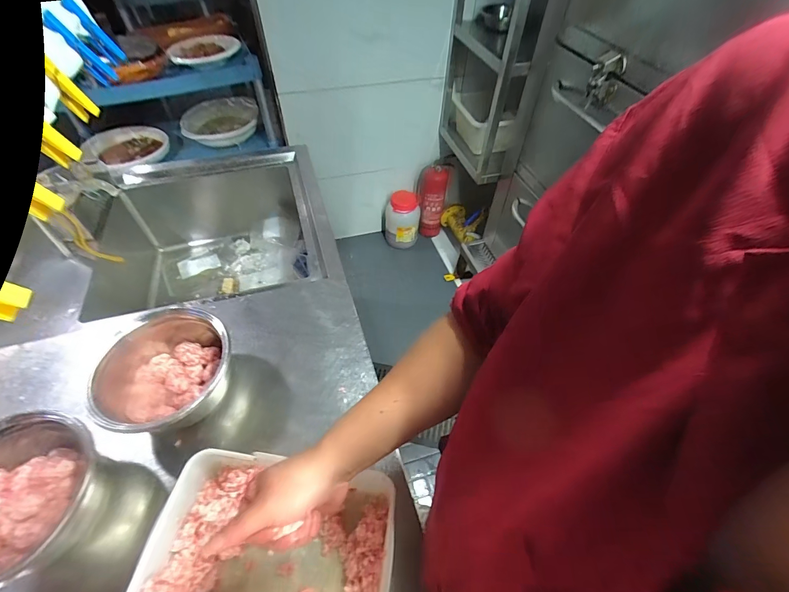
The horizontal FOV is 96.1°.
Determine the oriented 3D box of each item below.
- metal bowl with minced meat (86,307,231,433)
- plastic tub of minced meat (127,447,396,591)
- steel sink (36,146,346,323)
[{"bbox_3d":[-0.384,0.134,0.607,0.193,0.103,0.211,1,52,-1],"label":"metal bowl with minced meat"},{"bbox_3d":[-0.155,0.335,0.470,0.297,0.094,0.203,6,52,3],"label":"plastic tub of minced meat"},{"bbox_3d":[-0.511,-0.123,1.038,0.637,0.292,0.579,-12,53,-11],"label":"steel sink"}]

